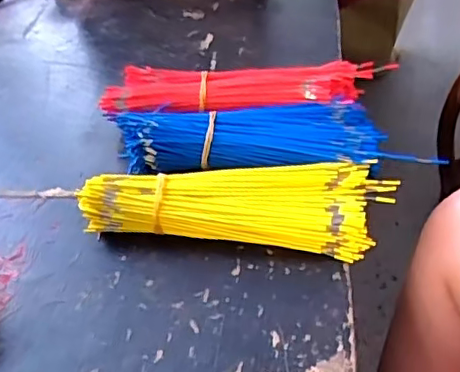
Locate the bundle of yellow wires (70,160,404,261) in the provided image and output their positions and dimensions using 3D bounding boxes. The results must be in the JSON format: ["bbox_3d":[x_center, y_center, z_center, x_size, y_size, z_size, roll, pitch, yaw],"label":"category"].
[{"bbox_3d":[0.006,0.014,0.514,0.258,0.044,0.082,2,43,9],"label":"bundle of yellow wires"}]

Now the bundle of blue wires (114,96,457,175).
[{"bbox_3d":[0.034,-0.044,0.567,0.300,0.048,0.086,2,43,9],"label":"bundle of blue wires"}]

